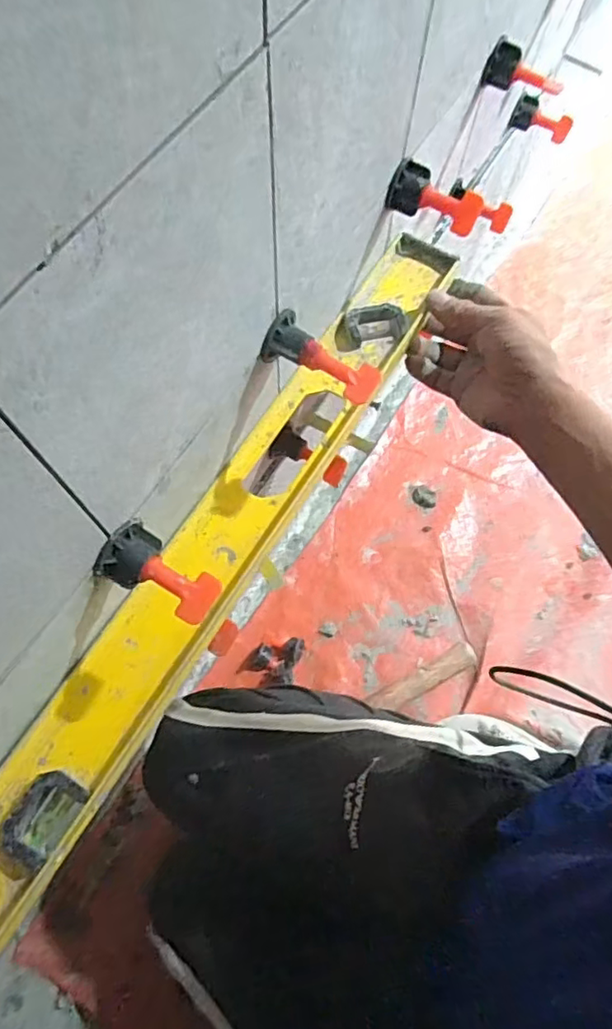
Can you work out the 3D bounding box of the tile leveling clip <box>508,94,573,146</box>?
[{"bbox_3d":[0.246,-0.414,0.621,0.067,0.026,0.020,14,69,-11],"label":"tile leveling clip"}]

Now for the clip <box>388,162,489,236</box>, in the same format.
[{"bbox_3d":[0.087,-0.211,0.392,0.061,0.026,0.027,19,70,5],"label":"clip"}]

